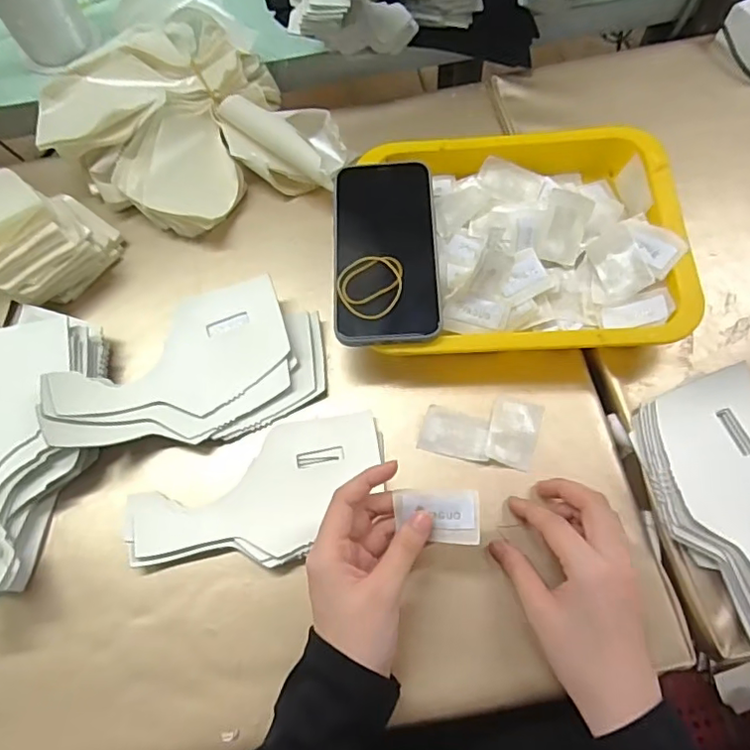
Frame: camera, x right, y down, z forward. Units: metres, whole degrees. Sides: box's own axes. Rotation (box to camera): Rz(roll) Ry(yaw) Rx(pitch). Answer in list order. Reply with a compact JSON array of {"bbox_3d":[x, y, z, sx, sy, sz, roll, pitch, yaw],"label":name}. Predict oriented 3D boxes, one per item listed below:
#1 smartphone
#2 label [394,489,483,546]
[{"bbox_3d":[0.008,-0.099,0.440,0.079,0.010,0.159,-3,68,2],"label":"smartphone"},{"bbox_3d":[0.041,0.091,0.365,0.052,0.004,0.034,-1,86,11],"label":"label"}]

